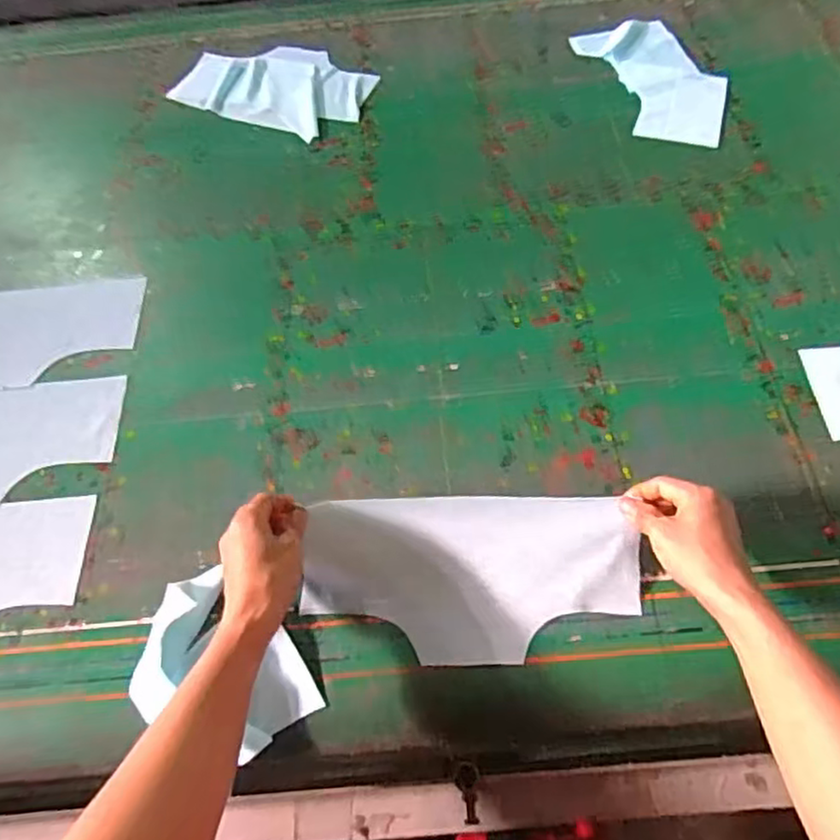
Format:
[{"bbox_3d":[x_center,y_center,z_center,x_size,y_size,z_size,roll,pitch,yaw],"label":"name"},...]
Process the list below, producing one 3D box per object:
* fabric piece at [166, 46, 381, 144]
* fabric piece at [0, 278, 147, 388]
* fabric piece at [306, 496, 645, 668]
[{"bbox_3d":[-0.225,-0.525,1.034,0.310,0.007,0.193,25,63,19],"label":"fabric piece"},{"bbox_3d":[-0.507,-0.100,0.813,0.317,0.011,0.159,-4,55,5],"label":"fabric piece"},{"bbox_3d":[0.048,0.136,0.595,0.294,0.041,0.145,-1,58,3],"label":"fabric piece"}]

